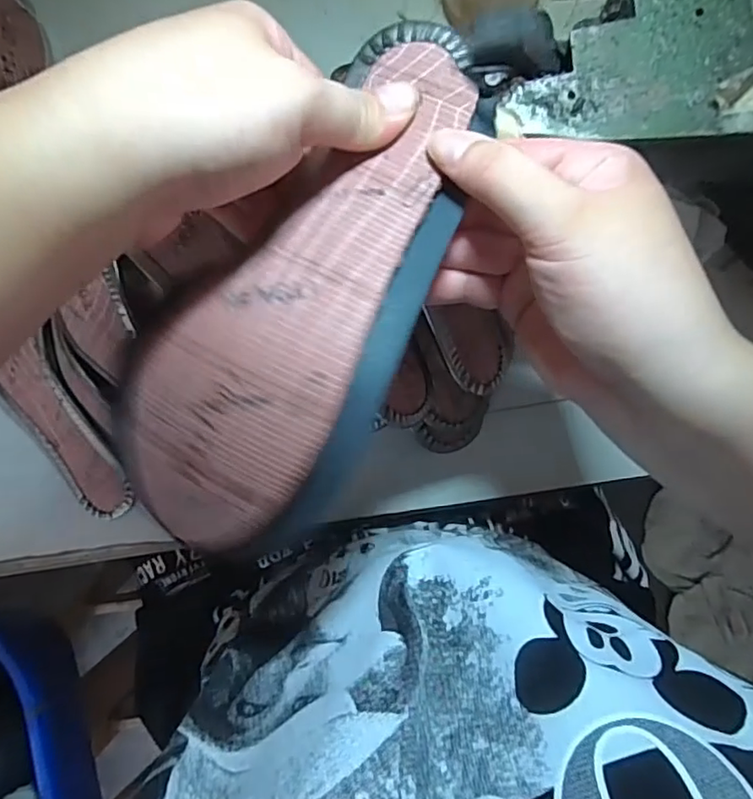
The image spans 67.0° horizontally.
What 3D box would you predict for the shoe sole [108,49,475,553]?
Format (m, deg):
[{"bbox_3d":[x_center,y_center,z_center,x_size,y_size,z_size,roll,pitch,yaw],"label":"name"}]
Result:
[{"bbox_3d":[-0.025,-0.035,0.214,0.084,0.037,0.207,34,92,3],"label":"shoe sole"}]

